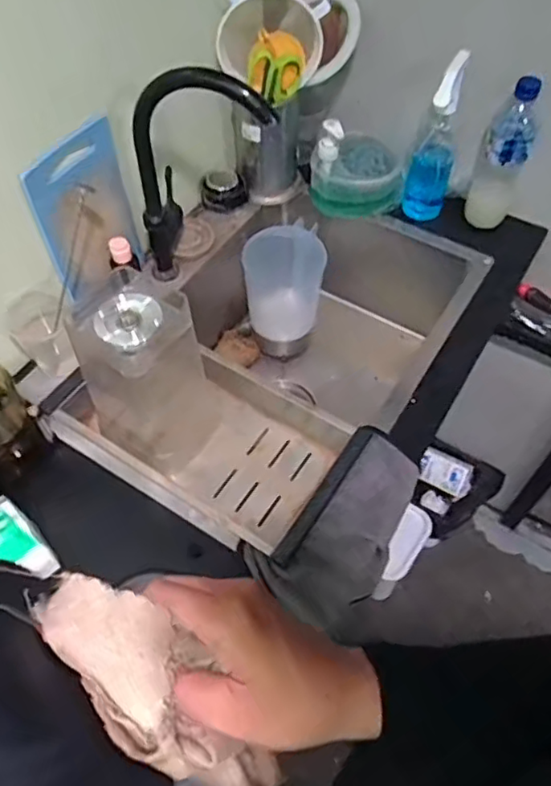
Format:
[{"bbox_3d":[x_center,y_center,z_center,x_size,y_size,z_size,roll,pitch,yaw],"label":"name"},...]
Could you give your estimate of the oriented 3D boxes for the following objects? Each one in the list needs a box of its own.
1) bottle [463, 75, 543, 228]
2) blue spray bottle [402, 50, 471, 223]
[{"bbox_3d":[0.333,-0.341,0.877,0.070,0.231,0.055,20,58,13],"label":"bottle"},{"bbox_3d":[0.239,-0.372,0.888,0.069,0.243,0.080,12,56,8],"label":"blue spray bottle"}]

